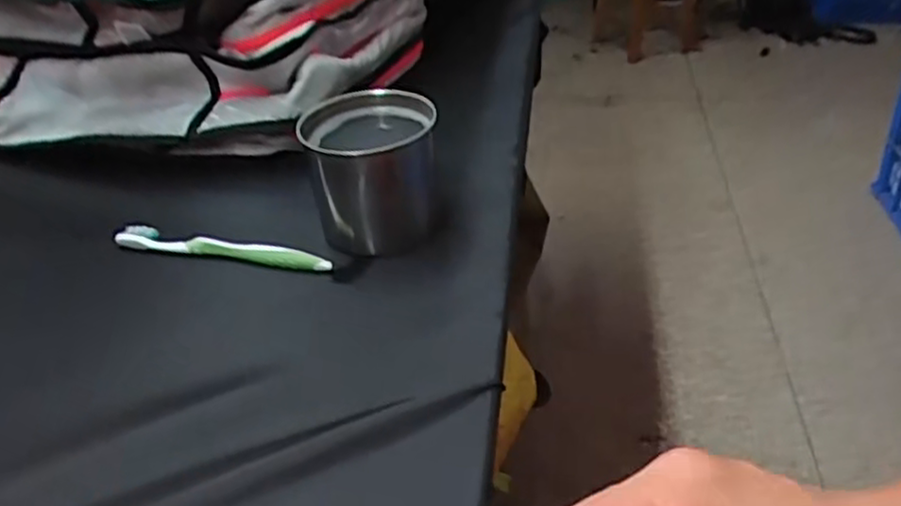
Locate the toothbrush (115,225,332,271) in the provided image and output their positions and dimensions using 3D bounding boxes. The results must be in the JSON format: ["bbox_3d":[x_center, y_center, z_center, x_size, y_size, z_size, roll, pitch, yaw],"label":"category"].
[{"bbox_3d":[-0.179,-0.004,0.569,0.183,0.018,0.018,5,38,13],"label":"toothbrush"}]

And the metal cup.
[{"bbox_3d":[-0.061,-0.064,0.576,0.097,0.092,0.103,-3,36,2],"label":"metal cup"}]

